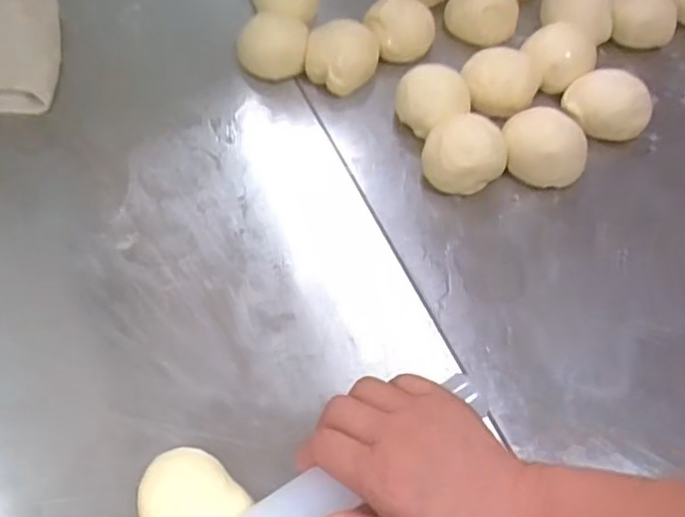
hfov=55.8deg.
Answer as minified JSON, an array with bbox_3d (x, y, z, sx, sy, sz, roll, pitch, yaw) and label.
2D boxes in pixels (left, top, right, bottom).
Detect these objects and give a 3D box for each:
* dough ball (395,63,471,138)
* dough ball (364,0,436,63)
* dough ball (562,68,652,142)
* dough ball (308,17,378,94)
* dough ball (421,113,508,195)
[{"bbox_3d":[0.074,-0.129,0.535,0.058,0.032,0.056,2,59,-3],"label":"dough ball"},{"bbox_3d":[0.052,-0.206,0.578,0.061,0.037,0.052,9,59,2],"label":"dough ball"},{"bbox_3d":[0.225,-0.127,0.547,0.067,0.043,0.054,2,59,-2],"label":"dough ball"},{"bbox_3d":[-0.001,-0.173,0.558,0.056,0.040,0.056,2,59,-3],"label":"dough ball"},{"bbox_3d":[0.094,-0.082,0.506,0.062,0.046,0.057,2,59,-3],"label":"dough ball"}]

